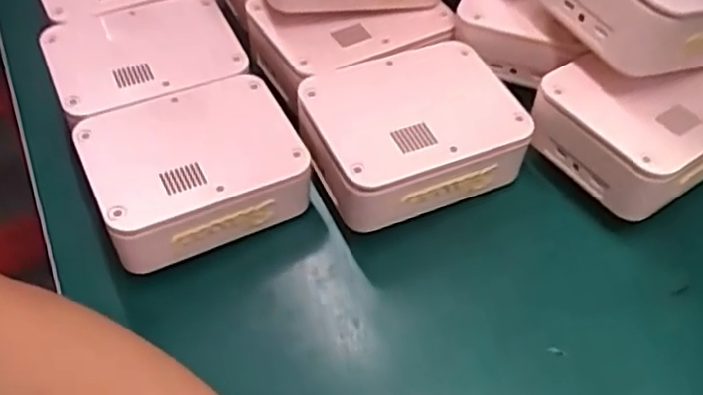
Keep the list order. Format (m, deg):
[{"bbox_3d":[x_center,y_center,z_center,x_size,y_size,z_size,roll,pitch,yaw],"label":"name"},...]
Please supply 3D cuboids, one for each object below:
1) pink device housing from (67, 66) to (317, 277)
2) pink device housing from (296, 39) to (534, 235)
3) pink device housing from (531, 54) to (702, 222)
[{"bbox_3d":[-0.099,-0.021,0.456,0.124,0.047,0.100,-22,55,-13],"label":"pink device housing"},{"bbox_3d":[0.043,-0.046,0.459,0.141,0.046,0.105,-17,54,-10],"label":"pink device housing"},{"bbox_3d":[0.186,-0.052,0.445,0.127,0.043,0.097,-32,58,-19],"label":"pink device housing"}]

